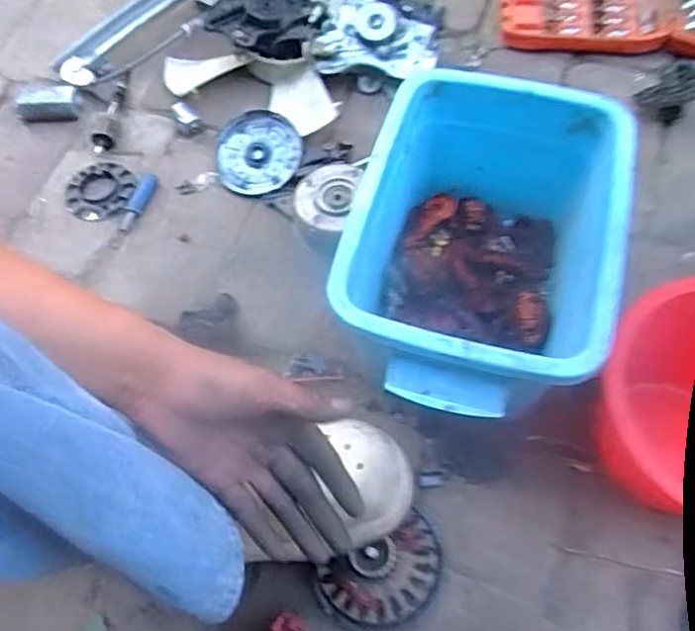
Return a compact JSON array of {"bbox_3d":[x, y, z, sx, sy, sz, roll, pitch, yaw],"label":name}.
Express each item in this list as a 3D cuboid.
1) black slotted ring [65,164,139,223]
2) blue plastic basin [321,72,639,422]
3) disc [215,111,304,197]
[{"bbox_3d":[-0.277,-0.138,0.700,0.076,0.006,0.075,-1,63,2],"label":"black slotted ring"},{"bbox_3d":[0.107,-0.038,0.533,0.196,0.166,0.281,13,65,9],"label":"blue plastic basin"},{"bbox_3d":[-0.101,-0.182,0.706,0.099,0.009,0.098,-1,81,10],"label":"disc"}]

